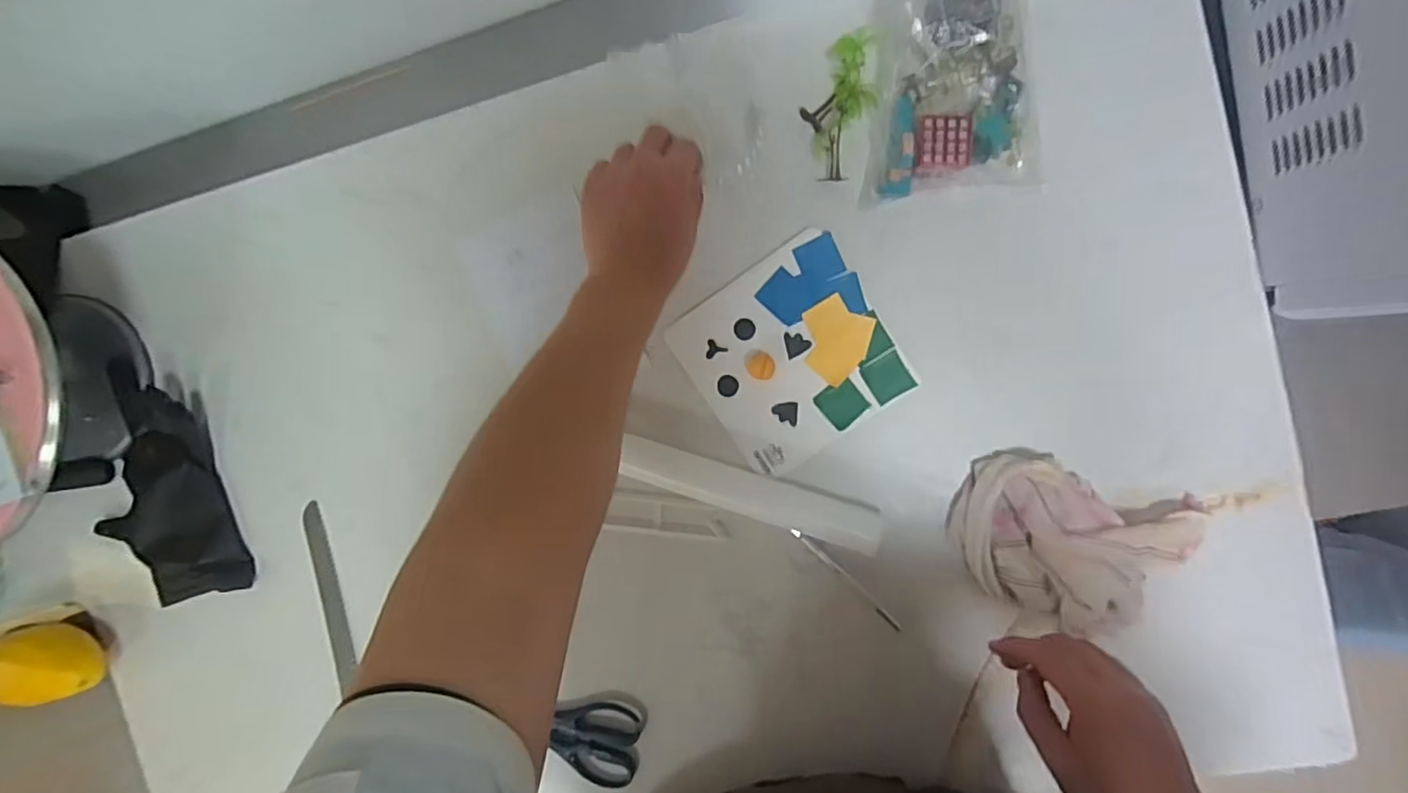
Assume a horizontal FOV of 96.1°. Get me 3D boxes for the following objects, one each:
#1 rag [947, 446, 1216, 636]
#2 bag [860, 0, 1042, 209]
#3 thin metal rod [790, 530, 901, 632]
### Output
[{"bbox_3d":[0.293,0.124,0.506,0.184,0.045,0.138,21,96,7],"label":"rag"},{"bbox_3d":[0.195,-0.247,0.497,0.127,0.034,0.164,-3,93,9],"label":"bag"},{"bbox_3d":[0.125,0.159,0.552,0.123,0.005,0.009,42,98,4],"label":"thin metal rod"}]

